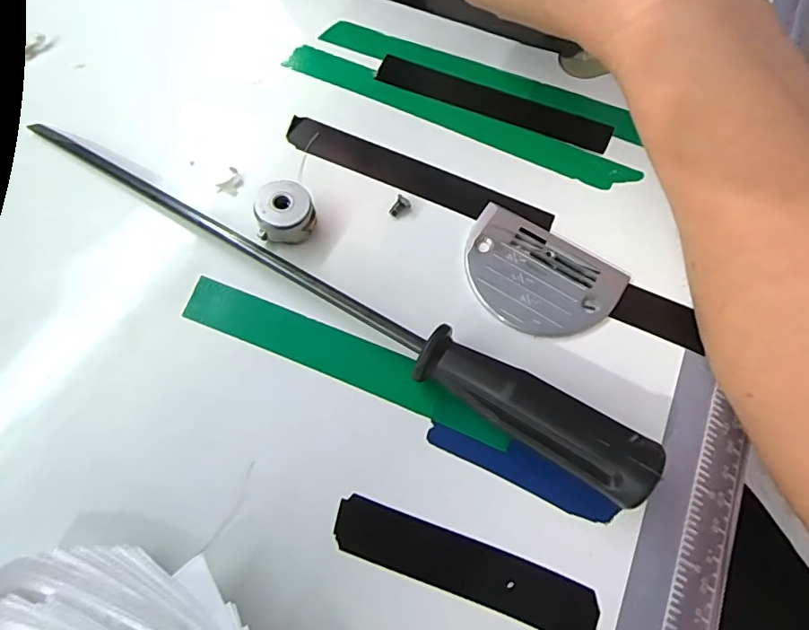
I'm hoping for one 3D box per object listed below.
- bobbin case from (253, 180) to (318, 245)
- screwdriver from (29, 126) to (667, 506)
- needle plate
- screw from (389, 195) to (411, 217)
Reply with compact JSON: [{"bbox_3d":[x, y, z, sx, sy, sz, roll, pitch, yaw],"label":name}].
[{"bbox_3d":[-0.046,-0.040,0.206,0.022,0.014,0.021,5,69,2],"label":"bobbin case"},{"bbox_3d":[-0.034,-0.013,0.193,0.259,0.024,0.021,31,72,11],"label":"screwdriver"},{"bbox_3d":[0.052,-0.014,0.207,0.062,0.004,0.044,29,71,10],"label":"needle plate"},{"bbox_3d":[-0.002,-0.045,0.216,0.006,0.004,0.010,36,73,13],"label":"screw"}]

